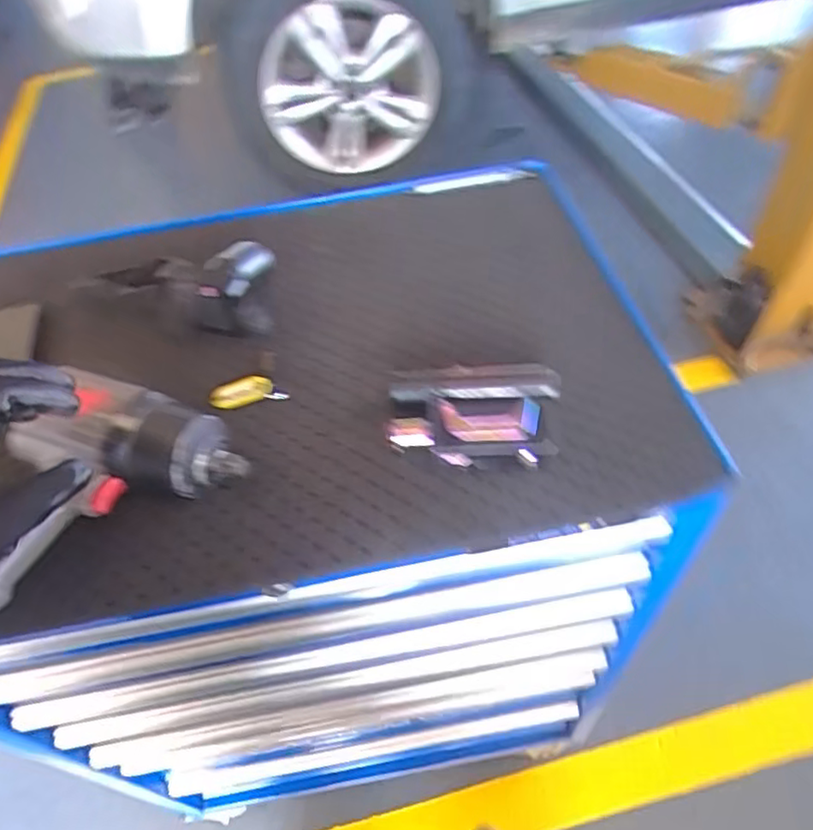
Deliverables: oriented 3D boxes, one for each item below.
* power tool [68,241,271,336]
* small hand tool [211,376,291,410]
[{"bbox_3d":[-0.219,-0.137,0.591,0.214,0.055,0.116,7,52,11],"label":"power tool"},{"bbox_3d":[-0.136,-0.018,0.528,0.070,0.016,0.026,-4,50,3],"label":"small hand tool"}]

